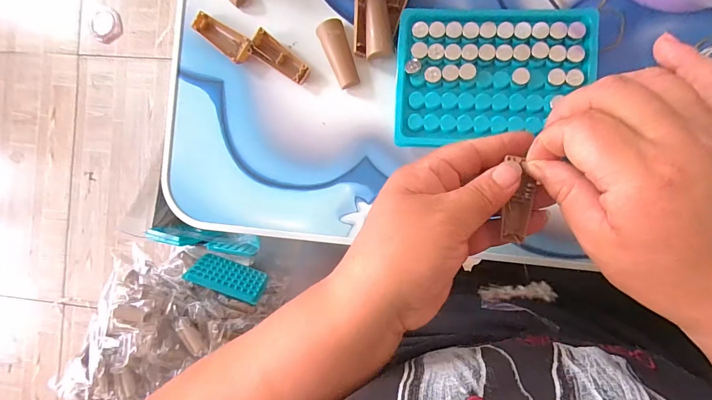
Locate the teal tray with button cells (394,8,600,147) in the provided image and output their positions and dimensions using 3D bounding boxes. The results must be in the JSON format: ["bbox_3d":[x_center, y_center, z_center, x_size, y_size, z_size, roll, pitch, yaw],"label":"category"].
[{"bbox_3d":[0.096,-0.086,0.260,0.130,0.020,0.092,2,90,7],"label":"teal tray with button cells"}]

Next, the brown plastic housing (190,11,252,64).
[{"bbox_3d":[-0.105,-0.129,0.288,0.053,0.008,0.020,40,94,5],"label":"brown plastic housing"}]

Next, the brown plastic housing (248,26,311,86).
[{"bbox_3d":[-0.058,-0.110,0.283,0.050,0.010,0.019,33,94,5],"label":"brown plastic housing"}]

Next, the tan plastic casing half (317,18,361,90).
[{"bbox_3d":[-0.012,-0.111,0.278,0.019,0.010,0.051,-22,88,6],"label":"tan plastic casing half"}]

